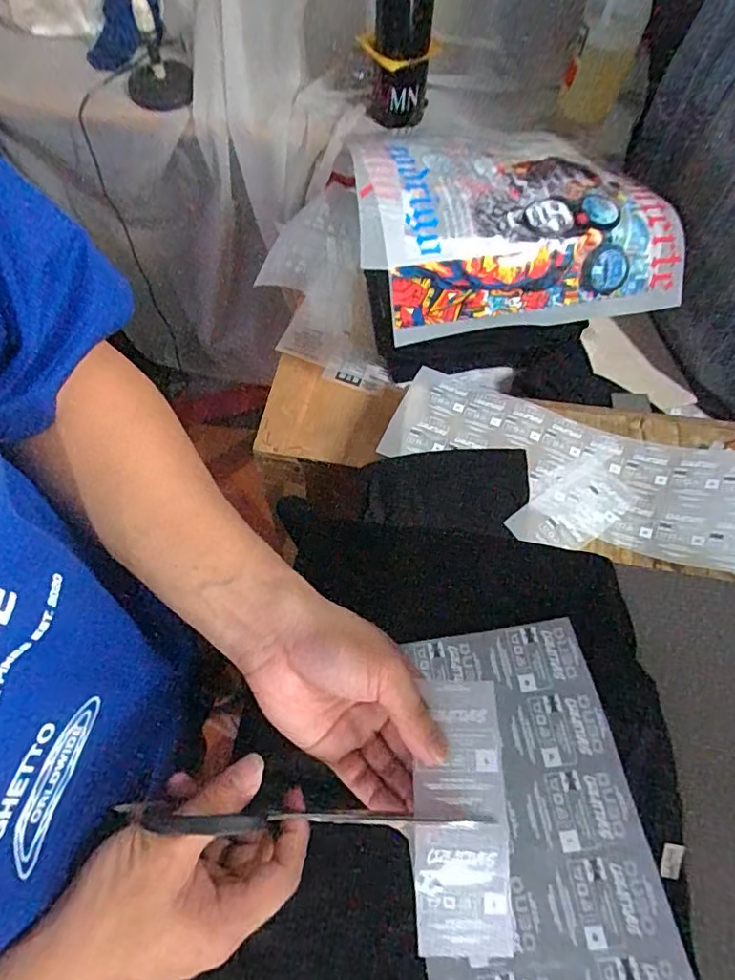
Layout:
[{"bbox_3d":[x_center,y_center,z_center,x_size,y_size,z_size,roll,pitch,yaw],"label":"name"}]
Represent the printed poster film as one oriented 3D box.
[{"bbox_3d":[0.177,-0.336,0.685,0.391,0.114,0.283,-6,65,-5],"label":"printed poster film"}]

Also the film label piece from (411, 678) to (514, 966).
[{"bbox_3d":[0.051,0.179,0.305,0.050,0.020,0.137,4,75,0],"label":"film label piece"}]

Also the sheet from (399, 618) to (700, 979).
[{"bbox_3d":[0.109,0.256,0.344,0.145,0.031,0.332,-7,65,-5],"label":"sheet"}]

